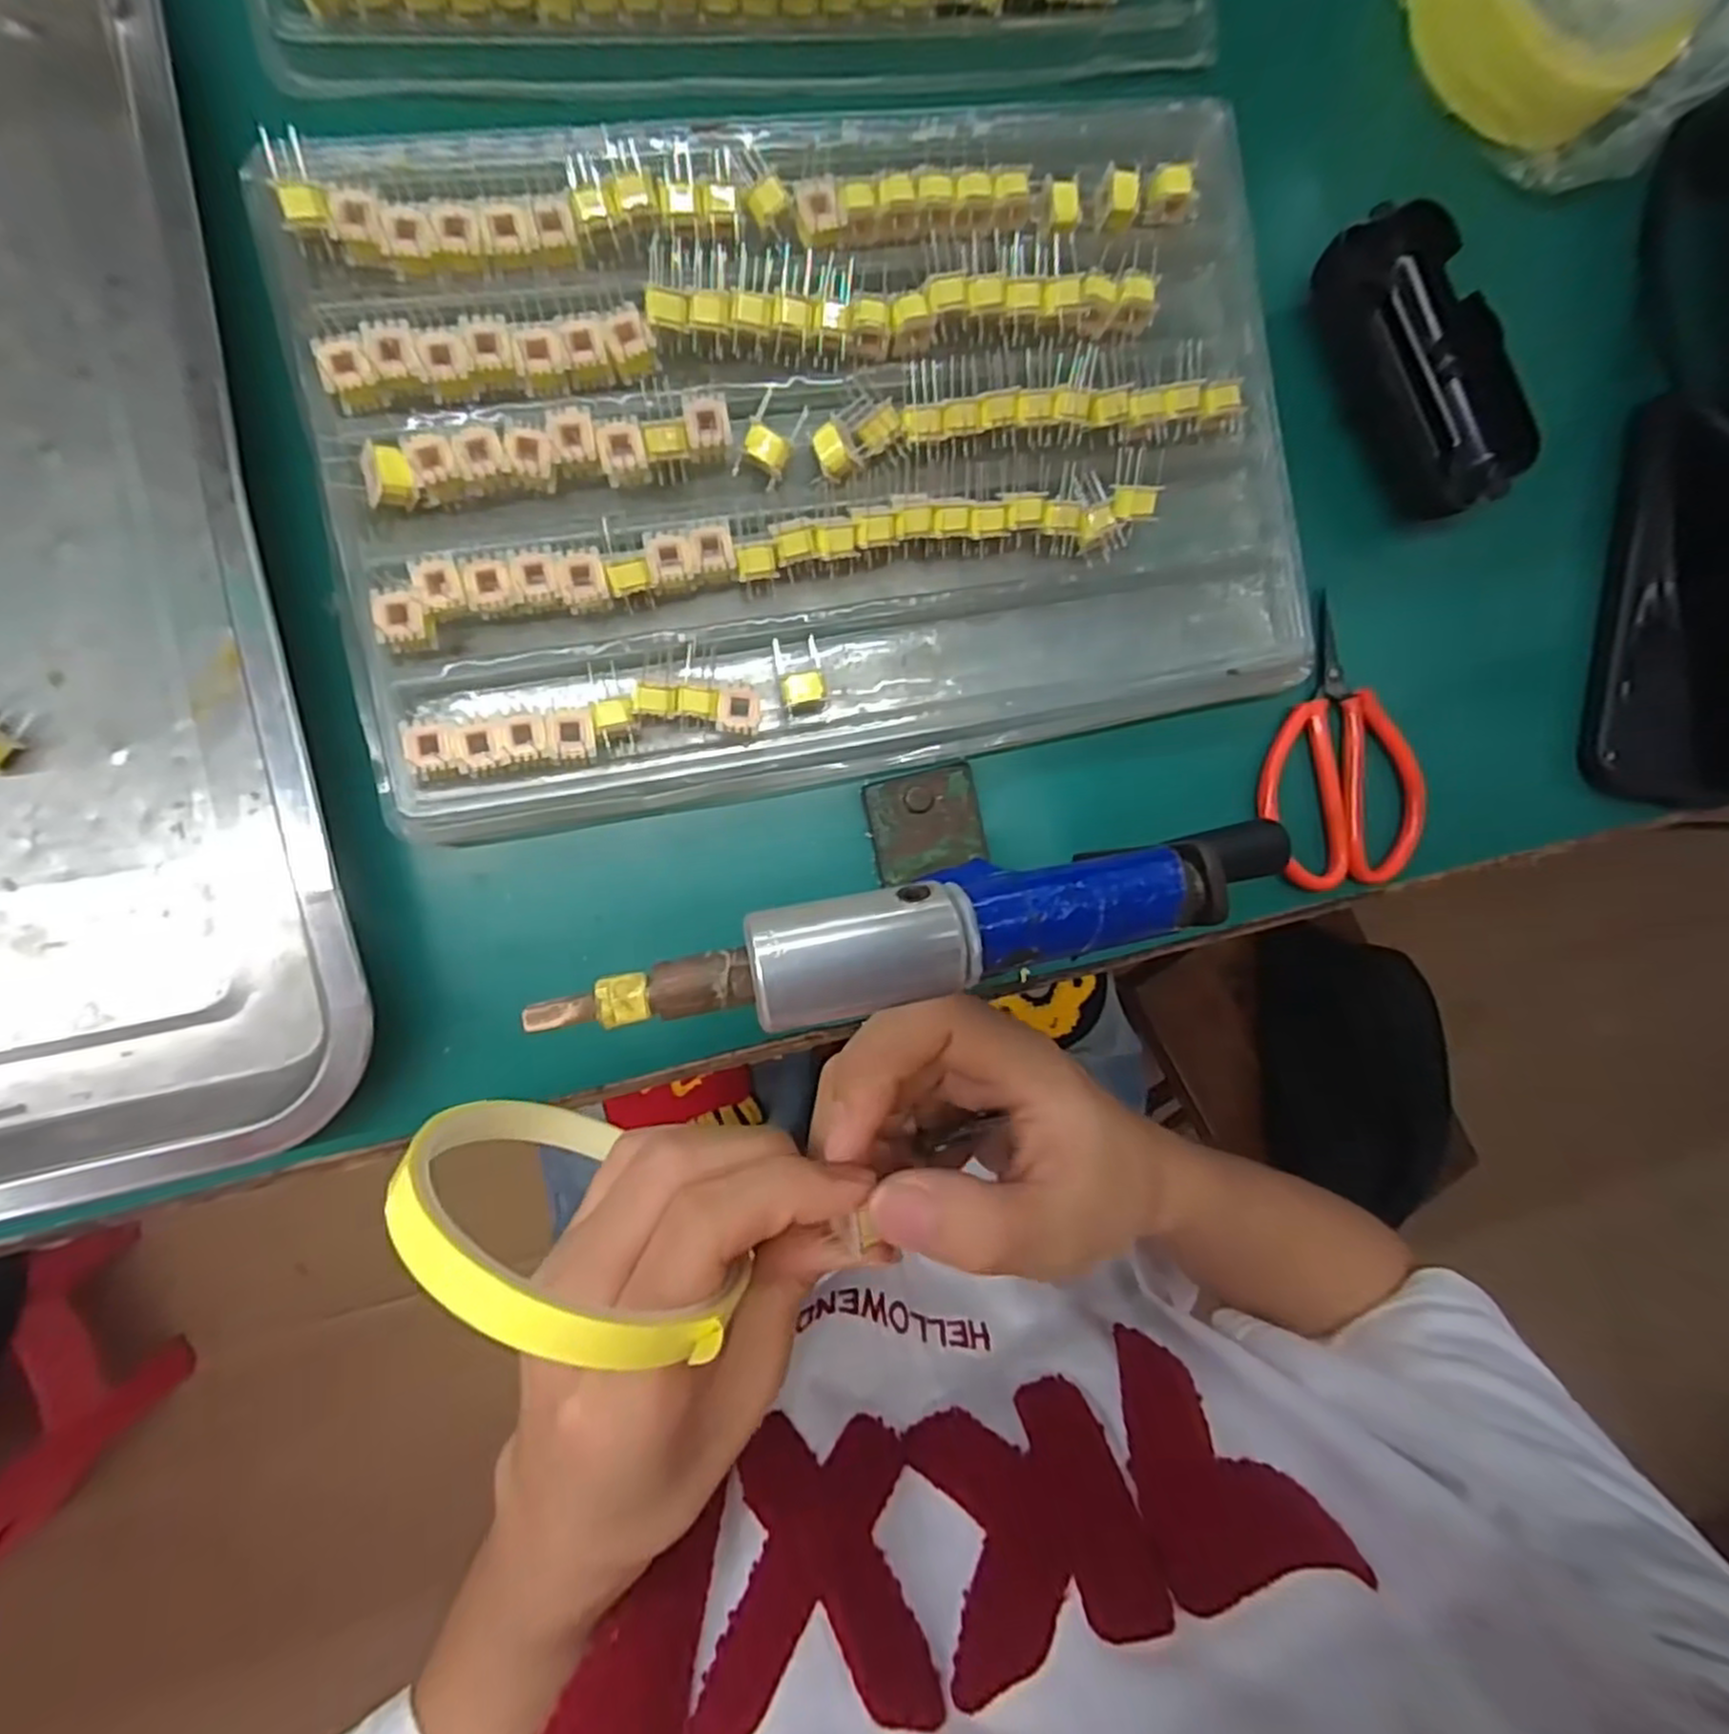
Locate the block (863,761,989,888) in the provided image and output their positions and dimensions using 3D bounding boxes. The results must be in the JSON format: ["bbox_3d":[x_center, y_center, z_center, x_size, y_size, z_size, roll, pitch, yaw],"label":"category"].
[{"bbox_3d":[0.023,-0.016,0.277,0.041,0.007,0.037,-13,94,-9],"label":"block"}]

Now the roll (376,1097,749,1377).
[{"bbox_3d":[-0.071,0.085,0.183,0.084,0.081,0.013,28,86,-6],"label":"roll"}]

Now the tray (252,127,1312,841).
[{"bbox_3d":[-0.007,-0.136,0.247,0.318,0.023,0.202,-11,94,-10],"label":"tray"}]

